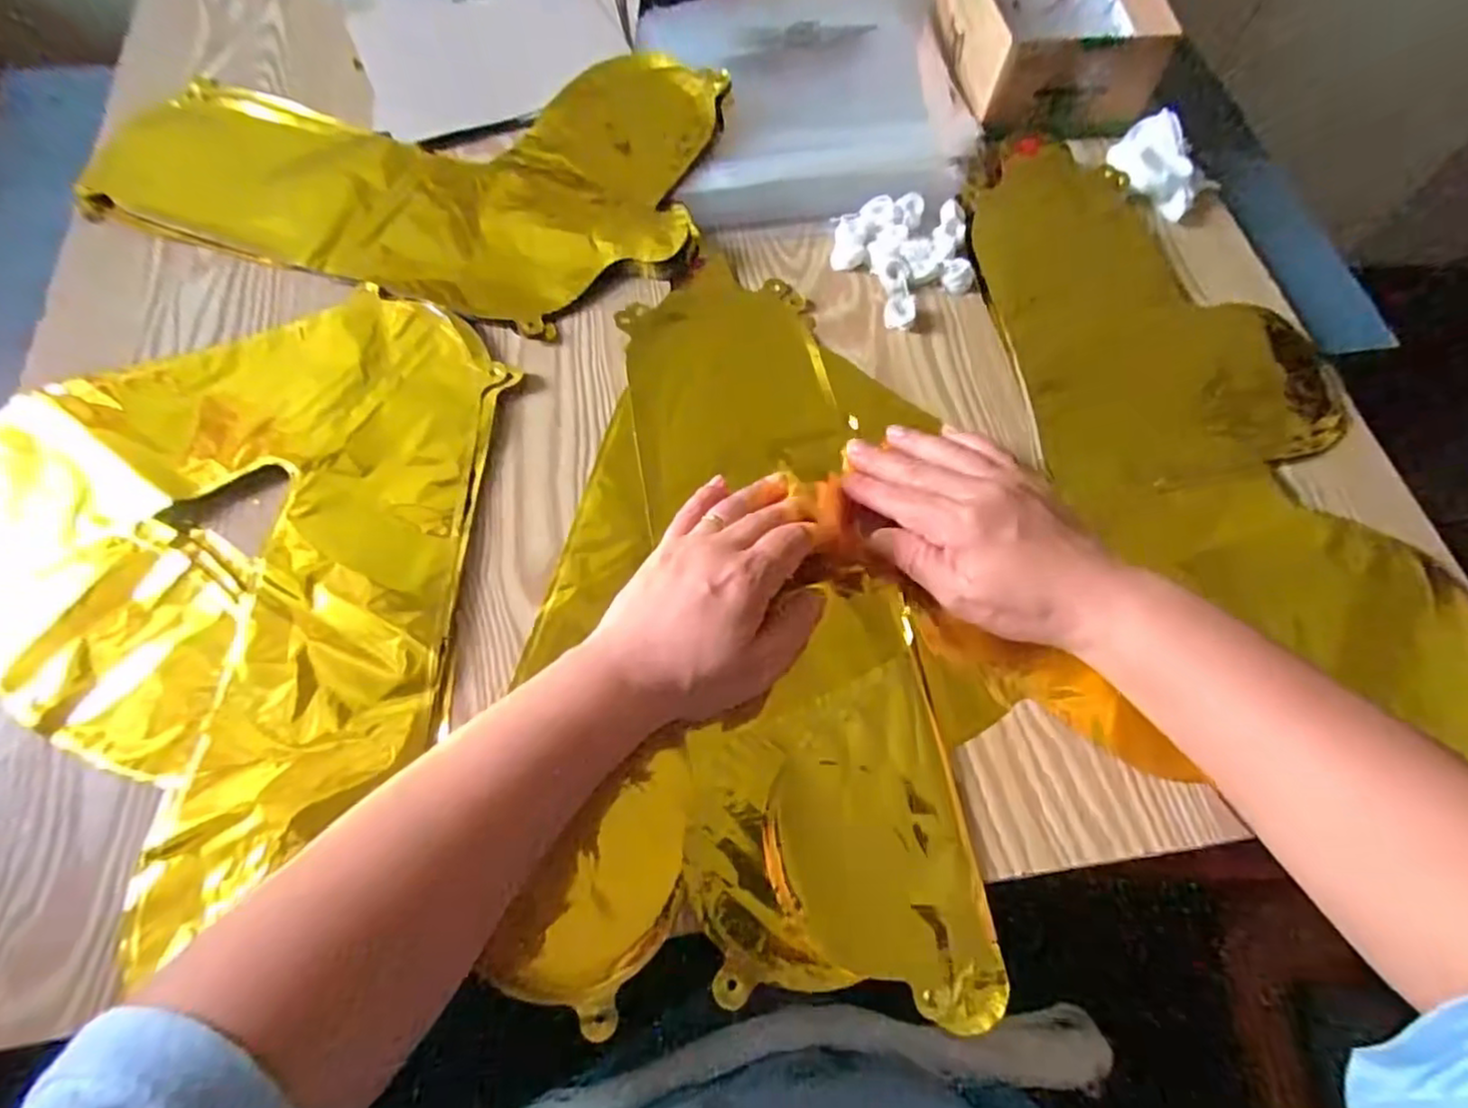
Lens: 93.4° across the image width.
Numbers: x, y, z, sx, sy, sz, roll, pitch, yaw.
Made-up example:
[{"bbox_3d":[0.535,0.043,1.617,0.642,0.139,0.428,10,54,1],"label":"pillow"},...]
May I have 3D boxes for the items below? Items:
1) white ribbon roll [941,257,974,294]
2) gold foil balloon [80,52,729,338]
[{"bbox_3d":[0.147,-0.184,0.455,0.021,0.011,0.021,1,64,-1],"label":"white ribbon roll"},{"bbox_3d":[-0.227,-0.268,0.471,0.407,0.033,0.226,8,64,2],"label":"gold foil balloon"}]

